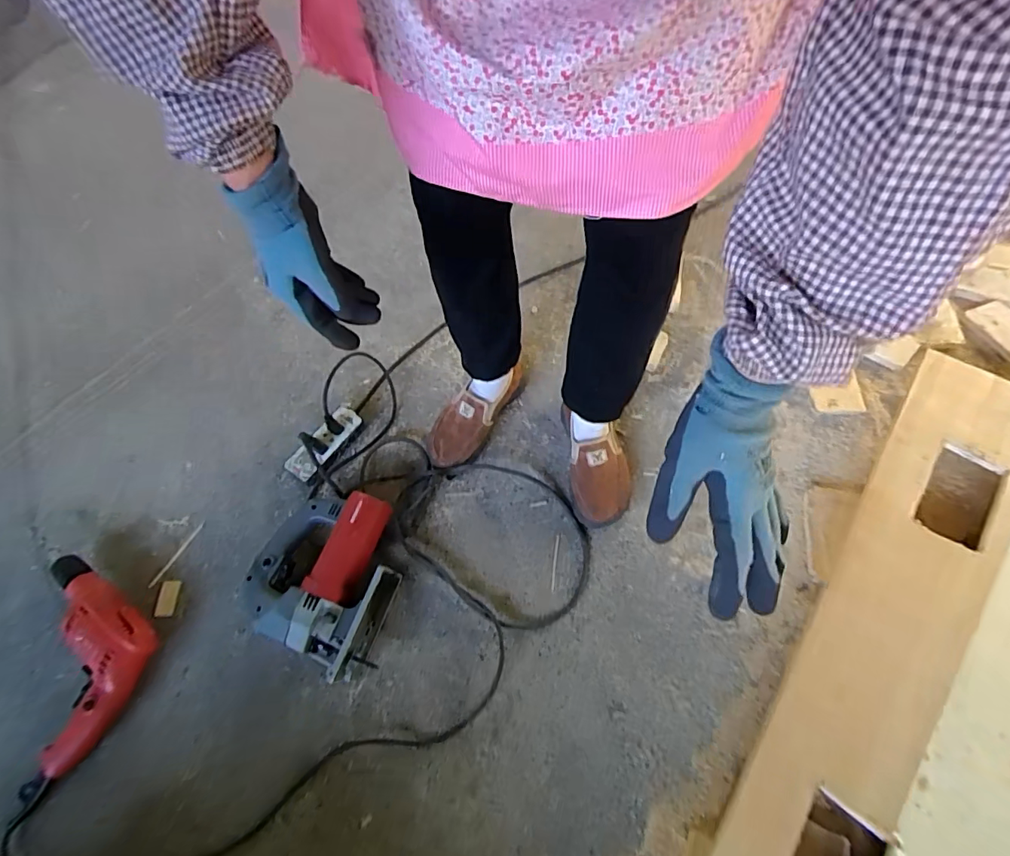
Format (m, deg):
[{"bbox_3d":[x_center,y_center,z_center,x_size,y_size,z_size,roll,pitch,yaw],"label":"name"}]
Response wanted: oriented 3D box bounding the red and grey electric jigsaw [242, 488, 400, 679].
[{"bbox_3d":[-0.266,0.217,0.723,0.208,0.079,0.229,8,63,8],"label":"red and grey electric jigsaw"}]

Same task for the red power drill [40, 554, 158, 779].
[{"bbox_3d":[-0.565,0.310,0.695,0.120,0.066,0.282,-13,62,-3],"label":"red power drill"}]

